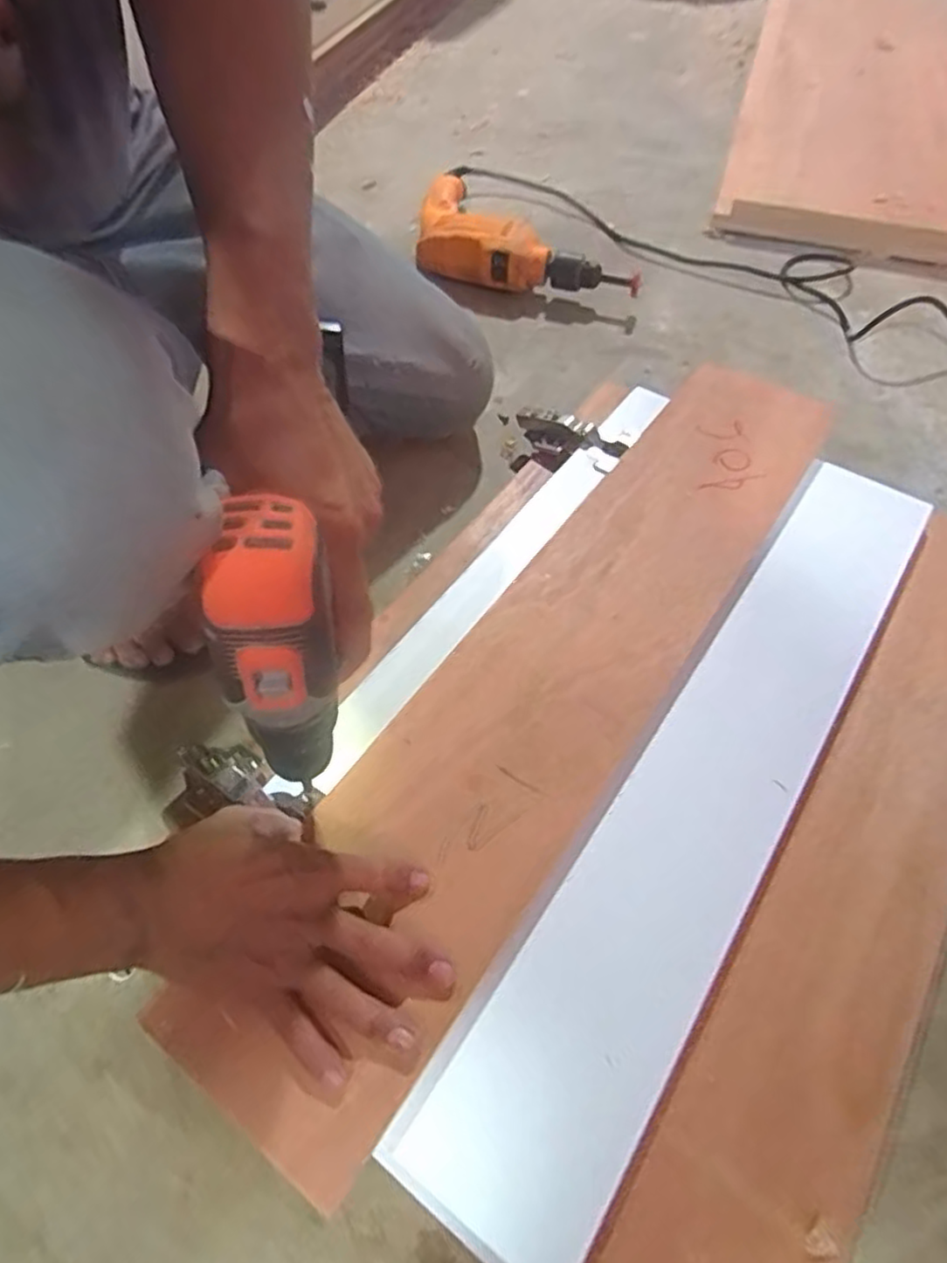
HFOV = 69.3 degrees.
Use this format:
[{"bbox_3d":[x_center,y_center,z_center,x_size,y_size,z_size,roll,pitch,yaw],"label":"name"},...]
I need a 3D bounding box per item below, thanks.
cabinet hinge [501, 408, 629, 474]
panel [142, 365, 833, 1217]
[{"bbox_3d":[0.084,-0.183,0.658,0.125,0.046,0.065,16,55,30],"label":"cabinet hinge"},{"bbox_3d":[0.081,-0.001,0.498,0.133,0.015,0.682,29,60,19],"label":"panel"}]

